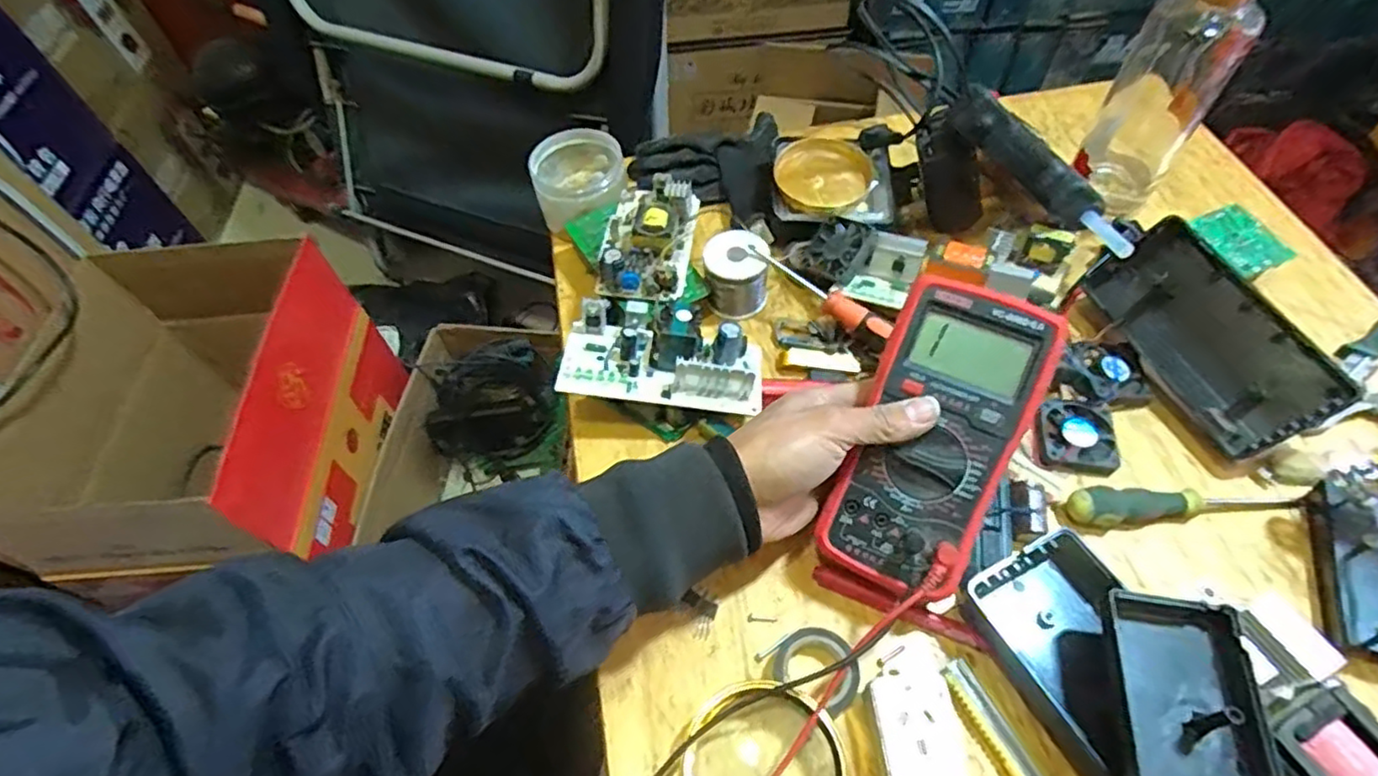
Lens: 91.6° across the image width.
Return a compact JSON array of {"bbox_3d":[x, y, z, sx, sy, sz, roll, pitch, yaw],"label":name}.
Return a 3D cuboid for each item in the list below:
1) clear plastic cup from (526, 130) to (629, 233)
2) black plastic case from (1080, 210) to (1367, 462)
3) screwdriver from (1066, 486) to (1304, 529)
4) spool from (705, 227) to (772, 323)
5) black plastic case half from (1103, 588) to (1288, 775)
[{"bbox_3d":[-0.102,-0.193,0.617,0.081,0.049,0.081,-1,56,2],"label":"clear plastic cup"},{"bbox_3d":[0.375,-0.038,0.488,0.029,0.081,0.168,1,51,-44],"label":"black plastic case"},{"bbox_3d":[0.330,0.076,0.446,0.154,0.020,0.023,-4,56,0],"label":"screwdriver"},{"bbox_3d":[0.040,-0.092,0.554,0.049,0.060,0.045,-1,56,2],"label":"spool"},{"bbox_3d":[0.255,0.172,0.335,0.074,0.034,0.128,7,57,7],"label":"black plastic case half"}]

